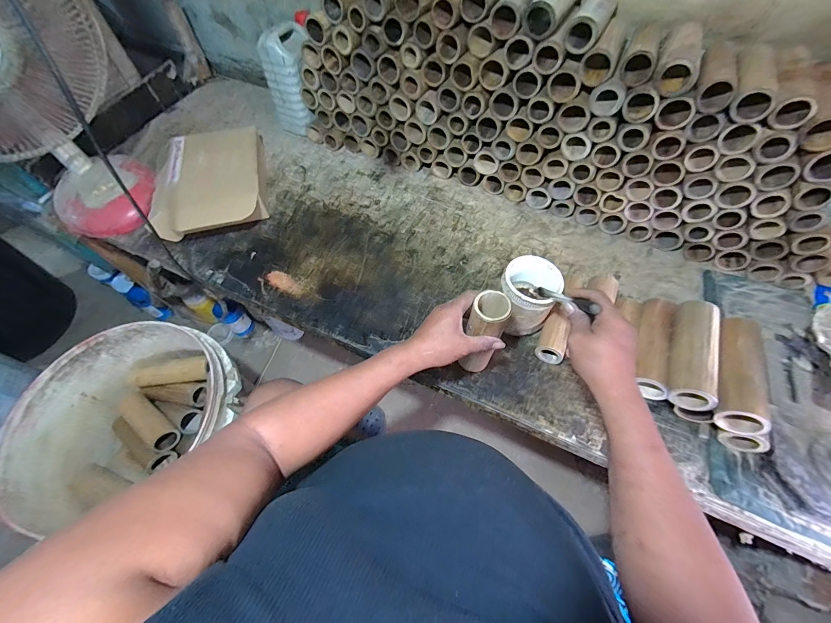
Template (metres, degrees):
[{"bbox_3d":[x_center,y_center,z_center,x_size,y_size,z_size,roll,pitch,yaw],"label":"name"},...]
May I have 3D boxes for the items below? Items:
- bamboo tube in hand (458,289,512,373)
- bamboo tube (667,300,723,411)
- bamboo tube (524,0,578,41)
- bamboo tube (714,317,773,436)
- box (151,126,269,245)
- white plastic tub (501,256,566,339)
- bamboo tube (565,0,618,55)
[{"bbox_3d":[0.108,0.041,0.552,0.051,0.179,0.055,23,55,17],"label":"bamboo tube in hand"},{"bbox_3d":[0.446,0.061,0.558,0.056,0.056,0.185,22,61,15],"label":"bamboo tube"},{"bbox_3d":[0.251,-0.552,0.622,0.057,0.044,0.197,23,61,15],"label":"bamboo tube"},{"bbox_3d":[0.487,0.089,0.527,0.062,0.055,0.179,20,60,13],"label":"bamboo tube"},{"bbox_3d":[-0.472,-0.295,0.823,0.228,0.102,0.320,-9,58,-4],"label":"box"},{"bbox_3d":[0.198,-0.021,0.630,0.095,0.121,0.101,-1,58,1],"label":"white plastic tub"},{"bbox_3d":[0.317,-0.521,0.615,0.052,0.048,0.192,25,62,16],"label":"bamboo tube"}]

